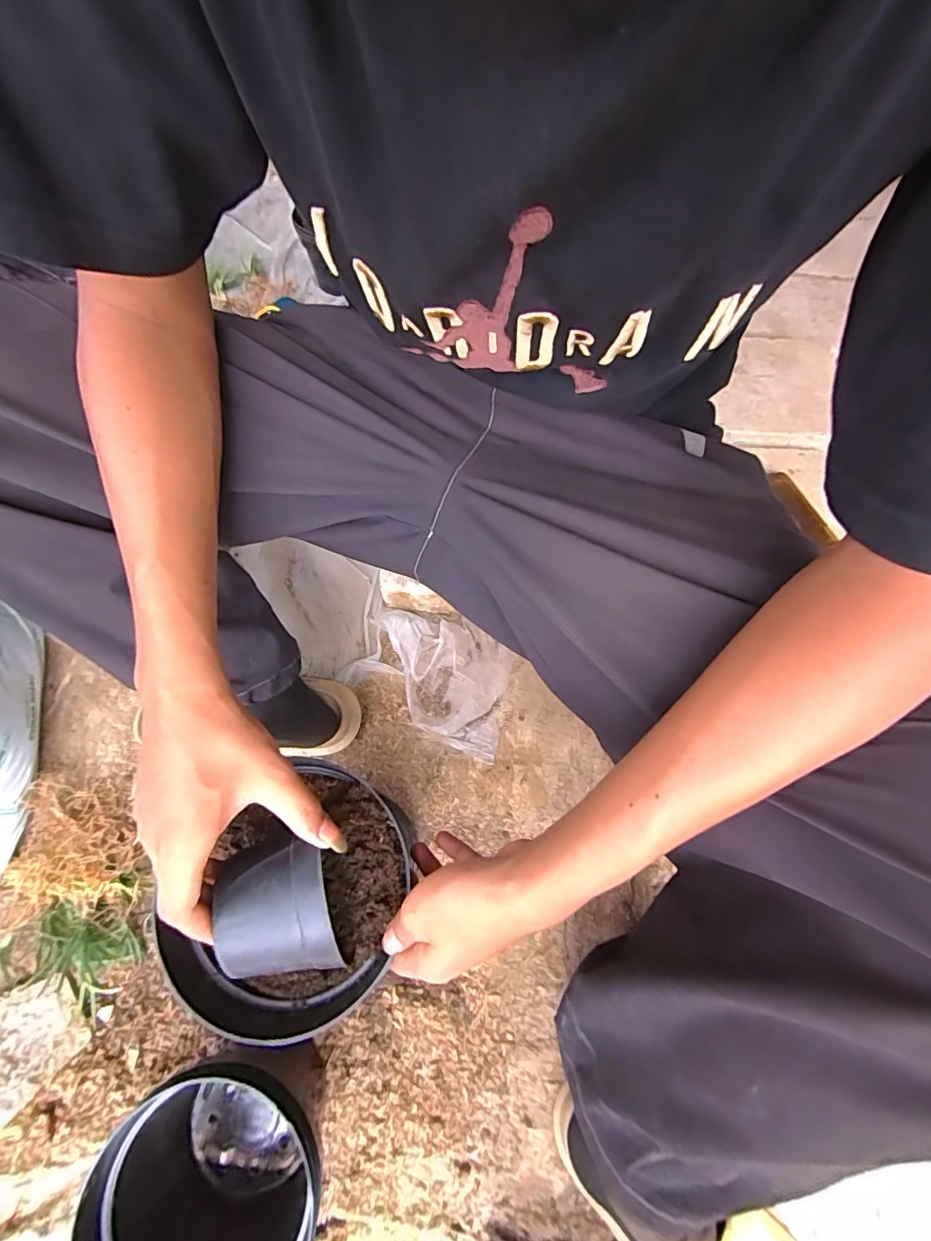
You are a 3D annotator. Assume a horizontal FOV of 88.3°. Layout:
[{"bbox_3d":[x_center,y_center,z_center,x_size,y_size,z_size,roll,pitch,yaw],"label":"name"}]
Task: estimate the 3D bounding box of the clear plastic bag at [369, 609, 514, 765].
[{"bbox_3d":[-0.037,0.069,0.599,0.181,0.065,0.163,11,69,5],"label":"clear plastic bag"}]

